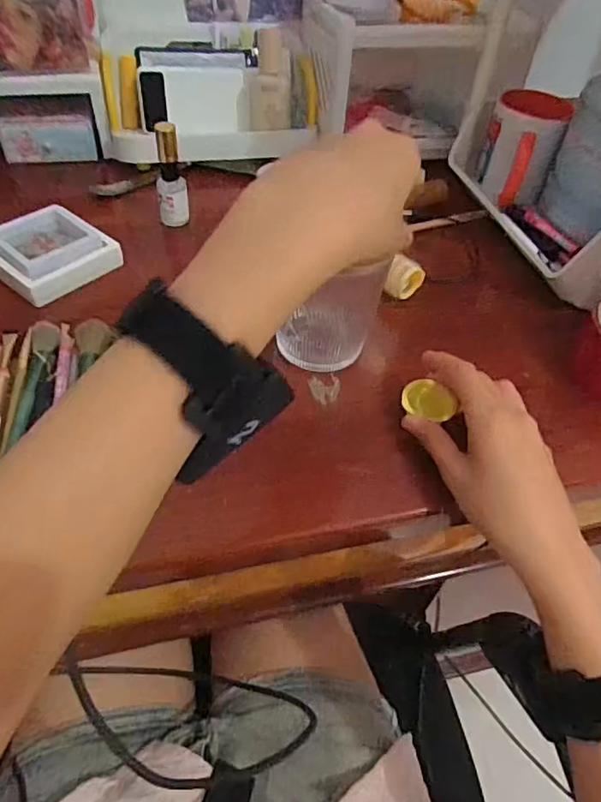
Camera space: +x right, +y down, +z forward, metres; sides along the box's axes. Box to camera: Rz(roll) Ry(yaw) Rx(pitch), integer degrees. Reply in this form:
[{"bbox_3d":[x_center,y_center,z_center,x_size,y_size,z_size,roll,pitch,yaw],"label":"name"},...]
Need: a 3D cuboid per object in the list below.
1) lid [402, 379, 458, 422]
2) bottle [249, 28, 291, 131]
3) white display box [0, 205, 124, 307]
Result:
[{"bbox_3d":[0.092,0.002,0.391,0.039,0.012,0.037,3,49,-3],"label":"lid"},{"bbox_3d":[-0.033,-0.350,0.601,0.043,0.094,0.022,-3,29,-8],"label":"bottle"},{"bbox_3d":[-0.213,-0.128,0.467,0.092,0.025,0.088,33,53,21],"label":"white display box"}]

